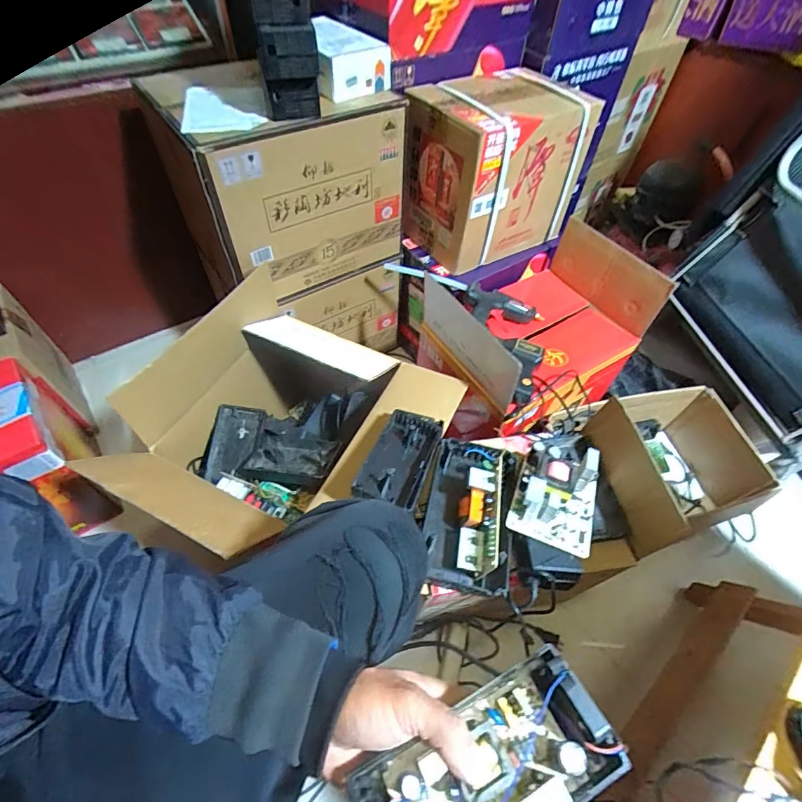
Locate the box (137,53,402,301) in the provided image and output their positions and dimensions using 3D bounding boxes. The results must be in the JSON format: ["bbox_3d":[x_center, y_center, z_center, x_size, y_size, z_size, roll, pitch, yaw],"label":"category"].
[{"bbox_3d":[-0.248,-0.461,0.880,0.403,0.328,0.342,-25,59,-20],"label":"box"}]

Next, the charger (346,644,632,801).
[{"bbox_3d":[0.058,0.249,0.285,0.165,0.042,0.081,-28,60,-10],"label":"charger"}]

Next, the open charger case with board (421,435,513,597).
[{"bbox_3d":[0.100,0.159,0.628,0.126,0.073,0.225,9,54,4],"label":"open charger case with board"}]

